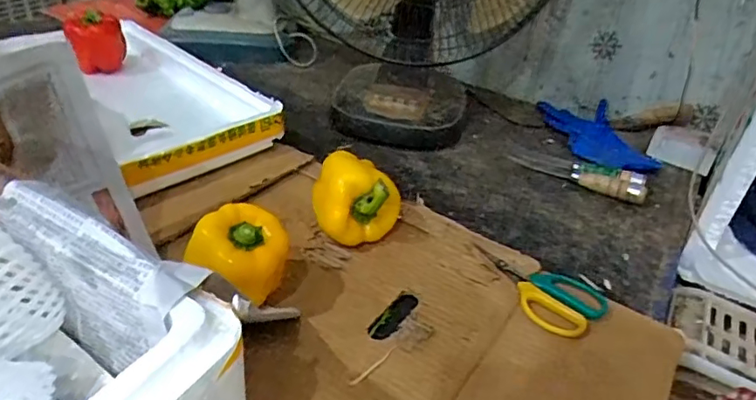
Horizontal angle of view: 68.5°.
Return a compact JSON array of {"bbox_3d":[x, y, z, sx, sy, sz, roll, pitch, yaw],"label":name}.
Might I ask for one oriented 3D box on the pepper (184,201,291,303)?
[{"bbox_3d":[-0.124,0.057,0.500,0.082,0.088,0.064,3,35,-4],"label":"pepper"}]

